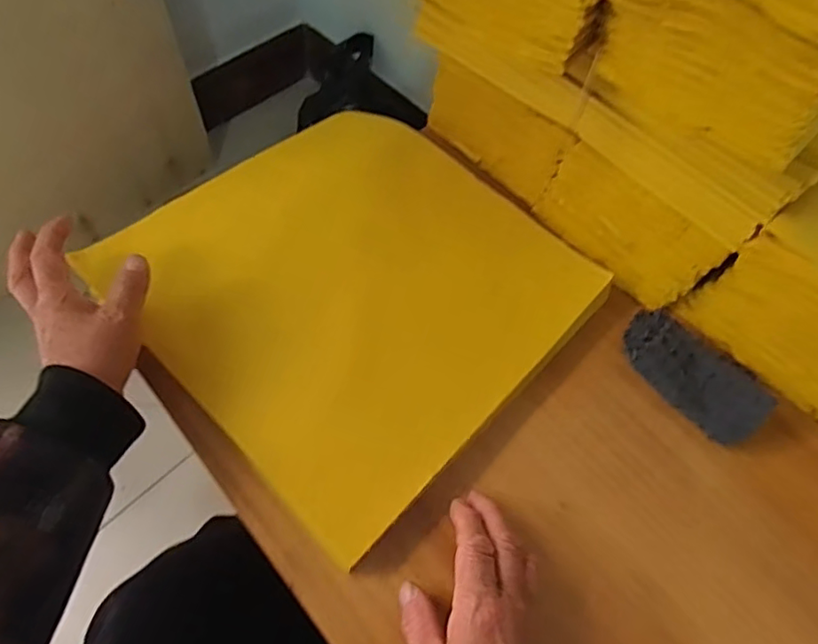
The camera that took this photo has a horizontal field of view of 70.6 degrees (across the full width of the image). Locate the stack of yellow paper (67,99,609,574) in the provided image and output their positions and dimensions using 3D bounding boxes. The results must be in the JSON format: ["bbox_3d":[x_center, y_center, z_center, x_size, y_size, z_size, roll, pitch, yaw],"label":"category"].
[{"bbox_3d":[-0.044,-0.035,0.454,0.302,0.018,0.291,41,67,17],"label":"stack of yellow paper"}]

